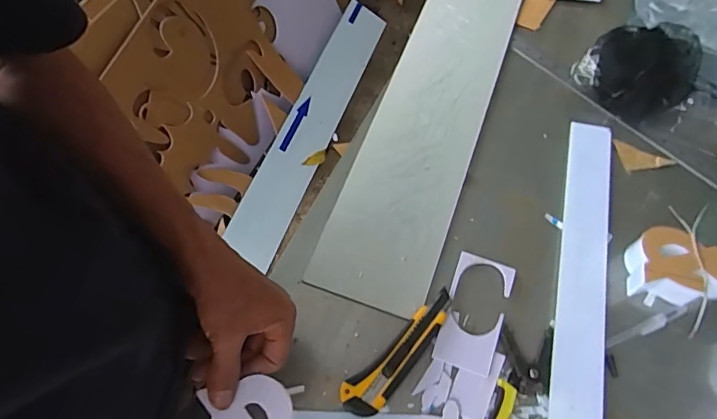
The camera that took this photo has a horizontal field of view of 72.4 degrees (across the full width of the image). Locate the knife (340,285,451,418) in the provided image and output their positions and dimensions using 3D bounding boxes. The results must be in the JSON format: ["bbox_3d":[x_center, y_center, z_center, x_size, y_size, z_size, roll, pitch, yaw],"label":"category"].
[{"bbox_3d":[0.045,0.147,0.510,0.038,0.015,0.156,38,68,19],"label":"knife"}]

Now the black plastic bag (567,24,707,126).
[{"bbox_3d":[0.400,-0.203,0.680,0.157,0.067,0.141,-29,65,-15],"label":"black plastic bag"}]

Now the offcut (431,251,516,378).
[{"bbox_3d":[0.127,0.111,0.536,0.063,0.005,0.128,19,63,10],"label":"offcut"}]

